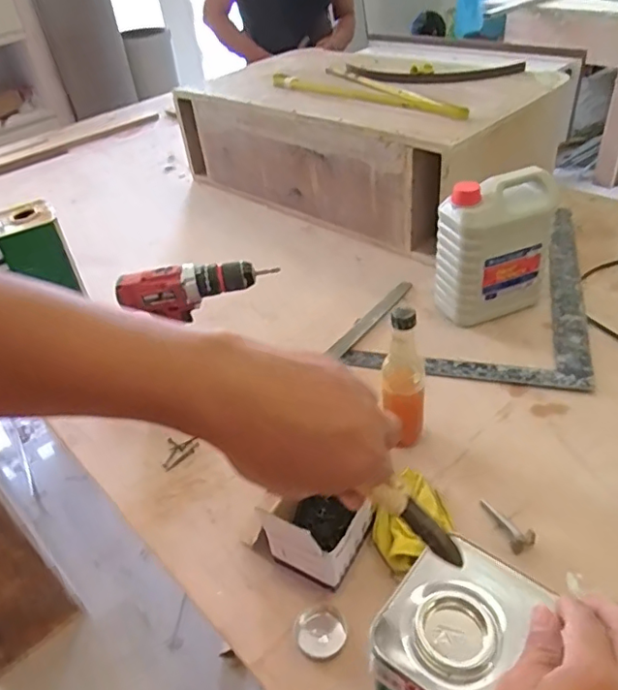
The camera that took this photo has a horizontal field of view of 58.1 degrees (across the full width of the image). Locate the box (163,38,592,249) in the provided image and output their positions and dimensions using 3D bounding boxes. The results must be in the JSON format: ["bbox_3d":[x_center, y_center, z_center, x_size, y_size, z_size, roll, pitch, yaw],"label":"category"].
[{"bbox_3d":[0.184,-0.570,1.420,0.861,0.246,0.696,25,49,33],"label":"box"}]

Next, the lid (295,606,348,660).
[{"bbox_3d":[0.013,0.299,0.582,0.053,0.006,0.051,-5,39,4],"label":"lid"}]

